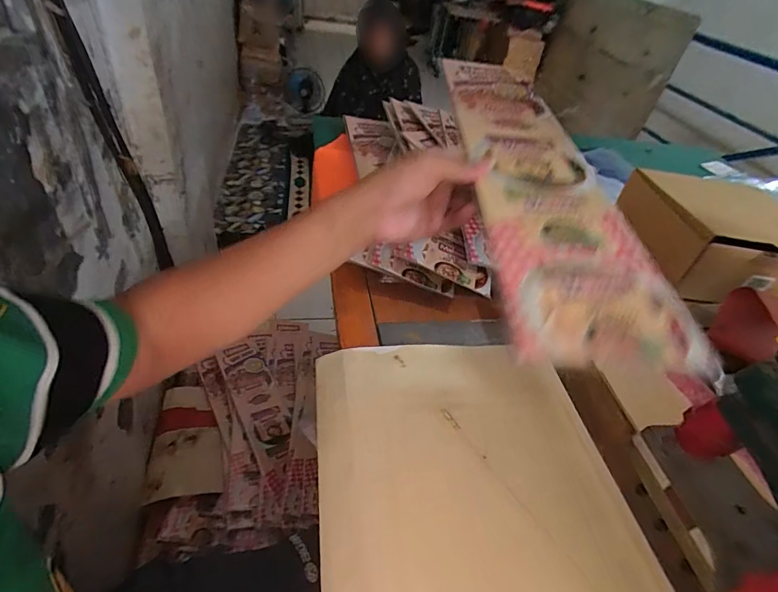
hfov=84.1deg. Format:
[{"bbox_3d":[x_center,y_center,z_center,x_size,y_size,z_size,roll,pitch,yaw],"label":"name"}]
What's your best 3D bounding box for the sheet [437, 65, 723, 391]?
[{"bbox_3d":[0.144,-0.135,0.437,0.130,0.009,0.501,4,45,-3],"label":"sheet"}]

